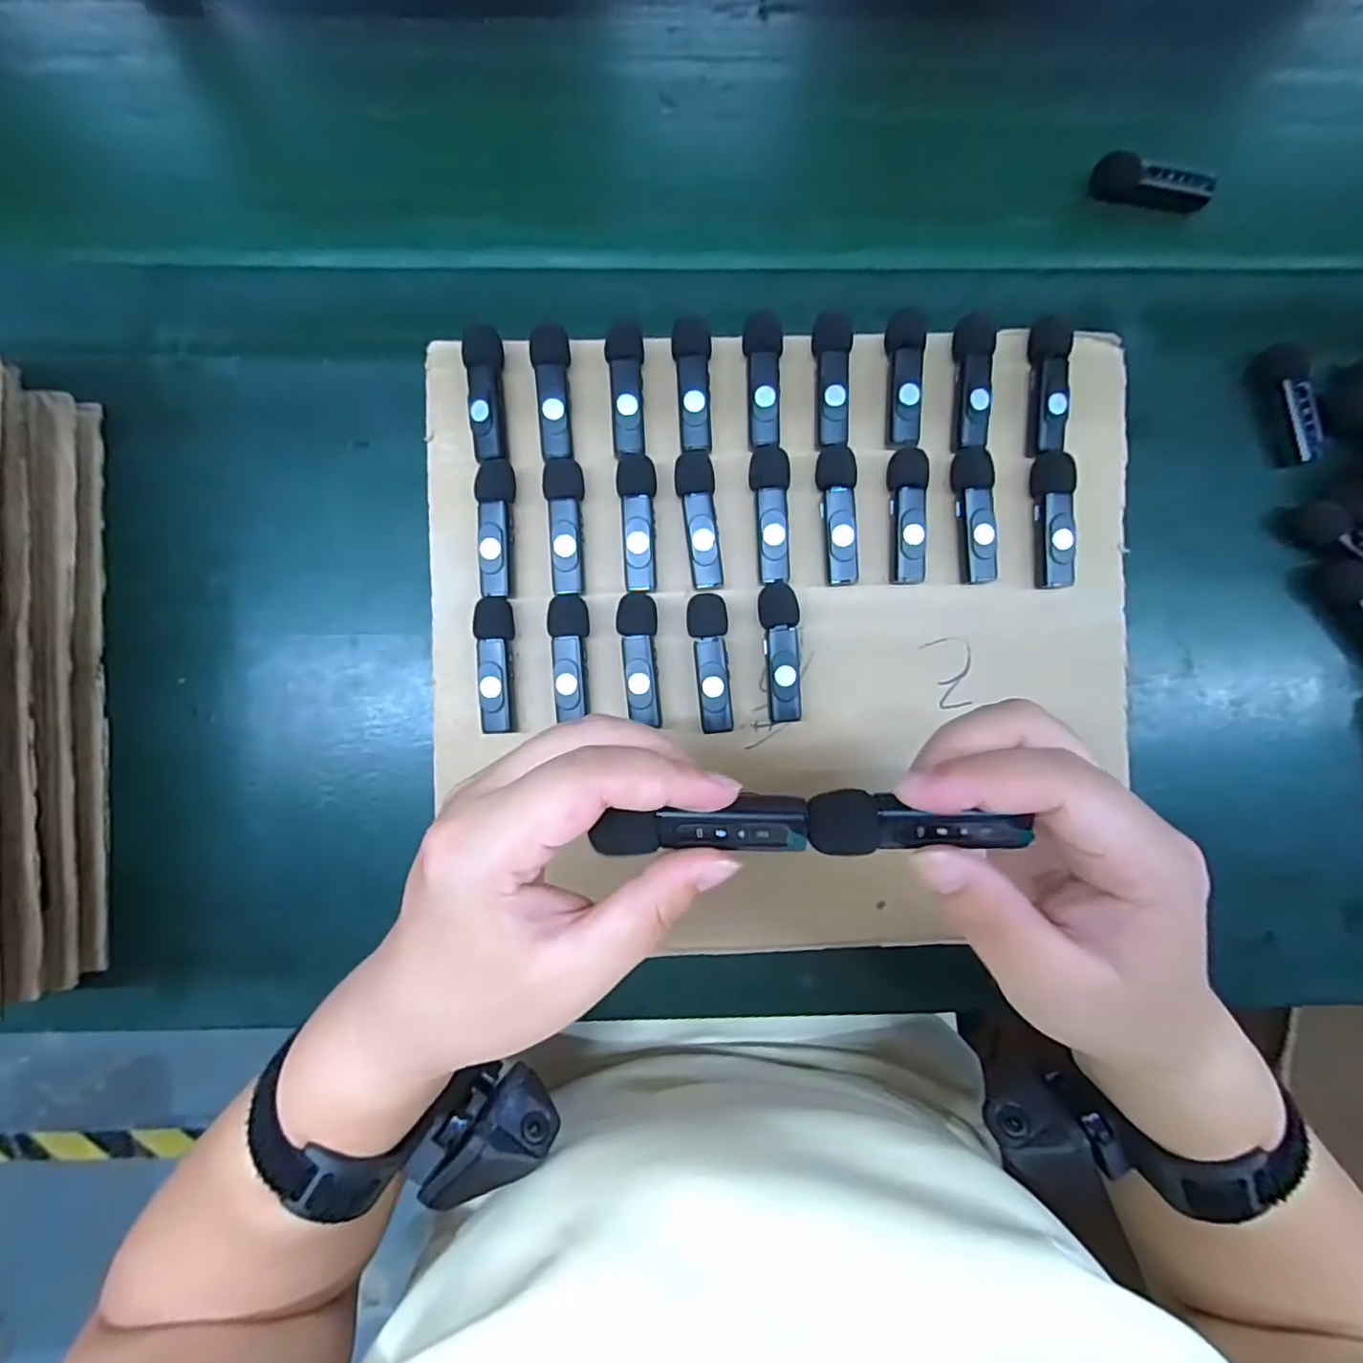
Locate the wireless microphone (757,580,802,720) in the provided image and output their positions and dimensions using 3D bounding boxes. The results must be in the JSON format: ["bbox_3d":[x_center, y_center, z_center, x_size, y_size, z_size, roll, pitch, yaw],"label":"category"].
[{"bbox_3d":[0.049,-0.014,0.295,0.019,0.016,0.066,-6,85,-2],"label":"wireless microphone"}]

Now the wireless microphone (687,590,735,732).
[{"bbox_3d":[0.014,-0.009,0.295,0.019,0.015,0.066,-5,85,-2],"label":"wireless microphone"}]

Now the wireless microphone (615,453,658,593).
[{"bbox_3d":[-0.021,-0.077,0.293,0.018,0.010,0.066,-4,85,-2],"label":"wireless microphone"}]

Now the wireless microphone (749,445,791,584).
[{"bbox_3d":[0.044,-0.081,0.294,0.019,0.011,0.066,-2,85,-1],"label":"wireless microphone"}]

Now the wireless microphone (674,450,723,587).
[{"bbox_3d":[0.009,-0.078,0.292,0.018,0.011,0.066,-5,85,-2],"label":"wireless microphone"}]

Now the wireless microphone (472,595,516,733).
[{"bbox_3d":[-0.089,-0.008,0.291,0.018,0.013,0.064,-2,85,-1],"label":"wireless microphone"}]

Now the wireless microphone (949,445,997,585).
[{"bbox_3d":[0.145,-0.082,0.298,0.016,0.015,0.065,-7,89,-2],"label":"wireless microphone"}]

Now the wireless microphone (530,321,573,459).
[{"bbox_3d":[-0.062,-0.140,0.293,0.017,0.009,0.062,-3,85,-2],"label":"wireless microphone"}]

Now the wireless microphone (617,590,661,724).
[{"bbox_3d":[-0.019,-0.010,0.293,0.018,0.015,0.063,-6,85,-2],"label":"wireless microphone"}]

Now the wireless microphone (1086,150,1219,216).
[{"bbox_3d":[0.266,-0.281,0.343,0.062,0.020,0.017,25,89,13],"label":"wireless microphone"}]

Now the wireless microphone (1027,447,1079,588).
[{"bbox_3d":[0.184,-0.080,0.298,0.017,0.014,0.066,-1,89,-1],"label":"wireless microphone"}]

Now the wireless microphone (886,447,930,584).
[{"bbox_3d":[0.110,-0.081,0.296,0.018,0.012,0.064,1,89,-1],"label":"wireless microphone"}]

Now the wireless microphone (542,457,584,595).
[{"bbox_3d":[-0.056,-0.075,0.293,0.018,0.011,0.065,-3,85,-2],"label":"wireless microphone"}]

